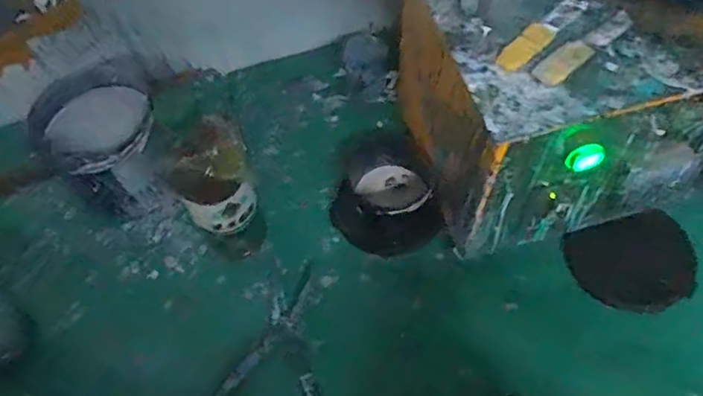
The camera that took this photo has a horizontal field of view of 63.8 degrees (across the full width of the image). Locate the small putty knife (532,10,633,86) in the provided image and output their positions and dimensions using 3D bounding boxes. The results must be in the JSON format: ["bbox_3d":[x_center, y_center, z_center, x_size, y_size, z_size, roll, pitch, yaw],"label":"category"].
[{"bbox_3d":[0.175,-0.115,0.427,0.095,0.009,0.022,-37,64,-16],"label":"small putty knife"}]

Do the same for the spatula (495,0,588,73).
[{"bbox_3d":[0.147,-0.128,0.438,0.022,0.009,0.094,40,70,24],"label":"spatula"}]

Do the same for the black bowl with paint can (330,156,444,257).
[{"bbox_3d":[0.035,-0.002,0.614,0.110,0.045,0.111,-2,60,4],"label":"black bowl with paint can"}]

